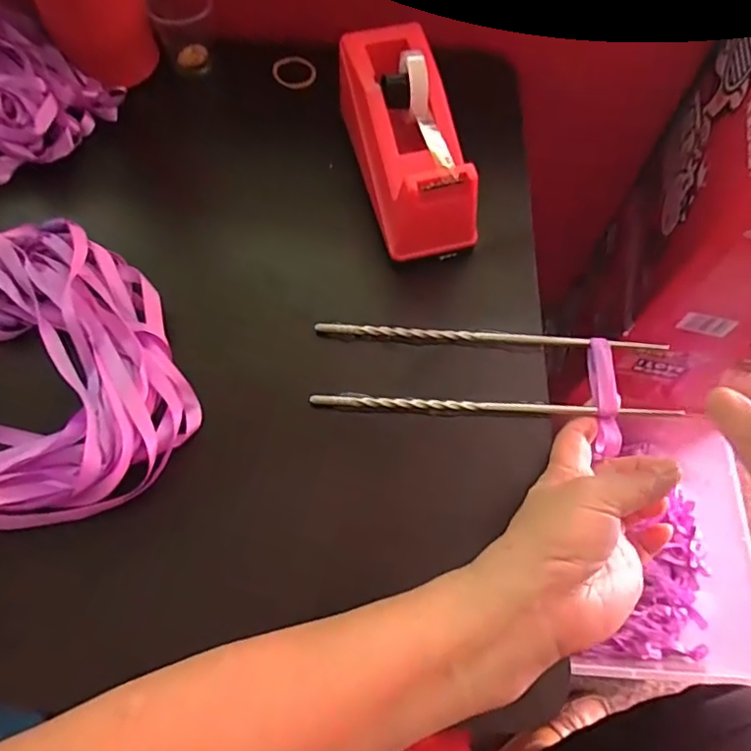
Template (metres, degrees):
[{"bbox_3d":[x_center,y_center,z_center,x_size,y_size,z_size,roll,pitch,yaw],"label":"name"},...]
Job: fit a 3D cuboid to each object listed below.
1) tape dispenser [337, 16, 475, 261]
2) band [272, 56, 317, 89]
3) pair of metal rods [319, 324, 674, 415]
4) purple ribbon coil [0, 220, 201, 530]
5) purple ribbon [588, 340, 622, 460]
[{"bbox_3d":[0.021,-0.161,0.398,0.063,0.062,0.159,-14,66,-8],"label":"tape dispenser"},{"bbox_3d":[-0.066,-0.249,0.486,0.035,0.006,0.036,1,65,-1],"label":"band"},{"bbox_3d":[0.071,-0.004,0.369,0.215,0.007,0.058,1,65,0],"label":"pair of metal rods"},{"bbox_3d":[-0.226,-0.003,0.348,0.199,0.028,0.205,1,65,-1],"label":"purple ribbon coil"},{"bbox_3d":[0.141,0.012,0.363,0.015,0.010,0.073,1,70,-2],"label":"purple ribbon"}]

